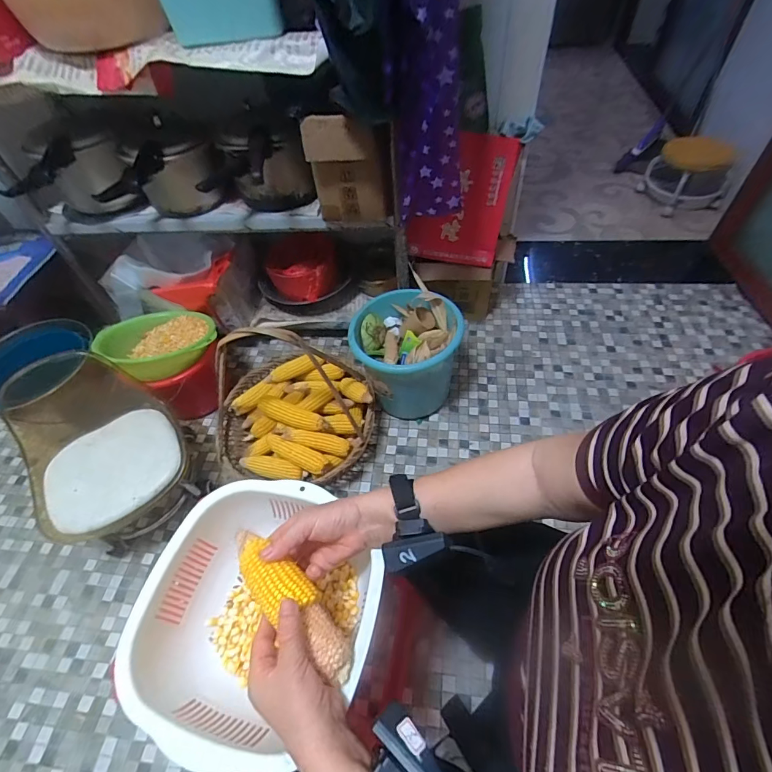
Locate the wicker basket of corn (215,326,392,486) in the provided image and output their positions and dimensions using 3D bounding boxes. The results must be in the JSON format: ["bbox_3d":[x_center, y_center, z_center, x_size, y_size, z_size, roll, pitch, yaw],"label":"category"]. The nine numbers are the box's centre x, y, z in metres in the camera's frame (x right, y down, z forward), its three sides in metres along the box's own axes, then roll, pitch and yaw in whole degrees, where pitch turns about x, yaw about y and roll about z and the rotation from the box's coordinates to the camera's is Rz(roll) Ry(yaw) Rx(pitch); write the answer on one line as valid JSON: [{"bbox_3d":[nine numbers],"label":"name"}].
[{"bbox_3d":[-0.244,0.011,1.017,0.418,0.401,0.333,3,53,8],"label":"wicker basket of corn"}]

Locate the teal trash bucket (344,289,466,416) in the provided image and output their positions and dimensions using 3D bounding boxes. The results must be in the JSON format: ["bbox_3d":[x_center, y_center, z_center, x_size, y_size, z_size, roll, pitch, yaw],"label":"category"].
[{"bbox_3d":[0.056,-0.079,1.151,0.274,0.292,0.247,11,55,14],"label":"teal trash bucket"}]

